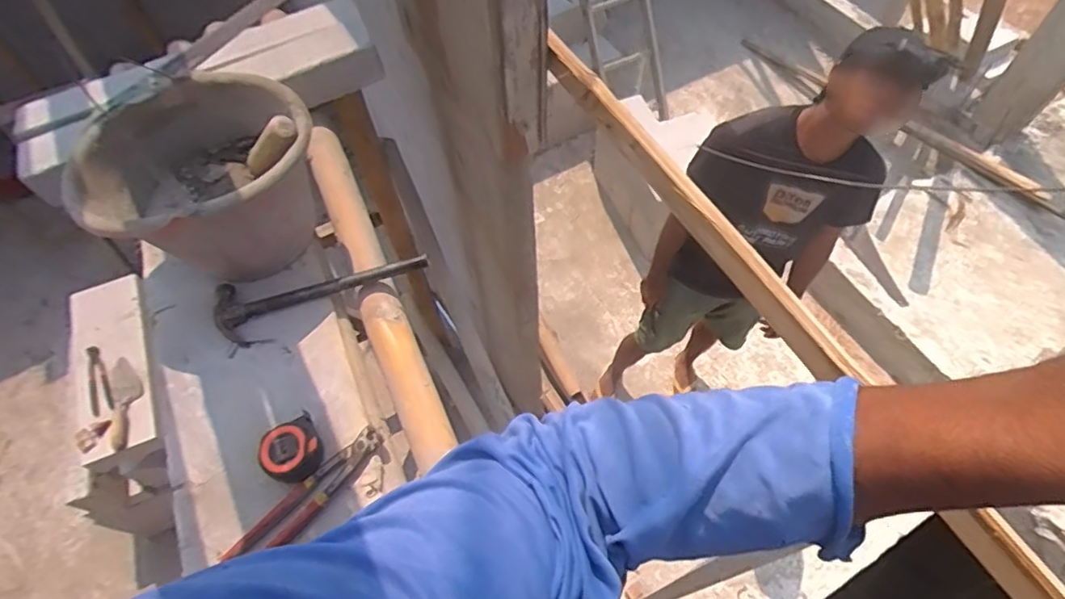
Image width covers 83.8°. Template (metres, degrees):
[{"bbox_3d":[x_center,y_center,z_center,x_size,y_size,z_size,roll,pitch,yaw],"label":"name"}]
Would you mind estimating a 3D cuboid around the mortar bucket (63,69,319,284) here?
[{"bbox_3d":[-0.473,-0.174,0.866,0.319,0.197,0.299,-1,60,2],"label":"mortar bucket"}]

